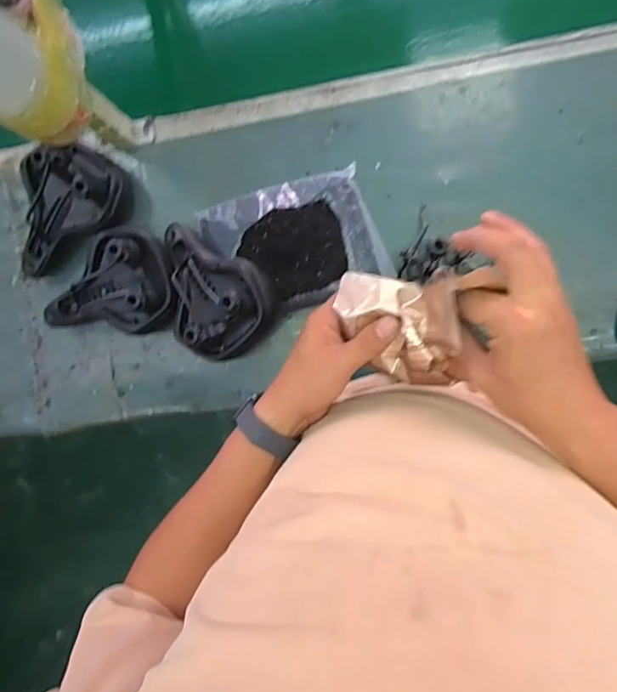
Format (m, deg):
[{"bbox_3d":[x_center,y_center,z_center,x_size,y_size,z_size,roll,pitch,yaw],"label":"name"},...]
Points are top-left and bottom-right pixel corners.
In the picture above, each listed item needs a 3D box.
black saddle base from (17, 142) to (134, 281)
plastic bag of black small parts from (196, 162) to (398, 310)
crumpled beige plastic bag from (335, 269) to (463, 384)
[{"bbox_3d":[-0.434,-0.241,0.858,0.253,0.102,0.156,-36,88,7],"label":"black saddle base"},{"bbox_3d":[-0.024,-0.179,0.846,0.292,0.031,0.206,-17,91,7],"label":"plastic bag of black small parts"},{"bbox_3d":[0.082,-0.012,0.418,0.107,0.031,0.098,7,116,36],"label":"crumpled beige plastic bag"}]

